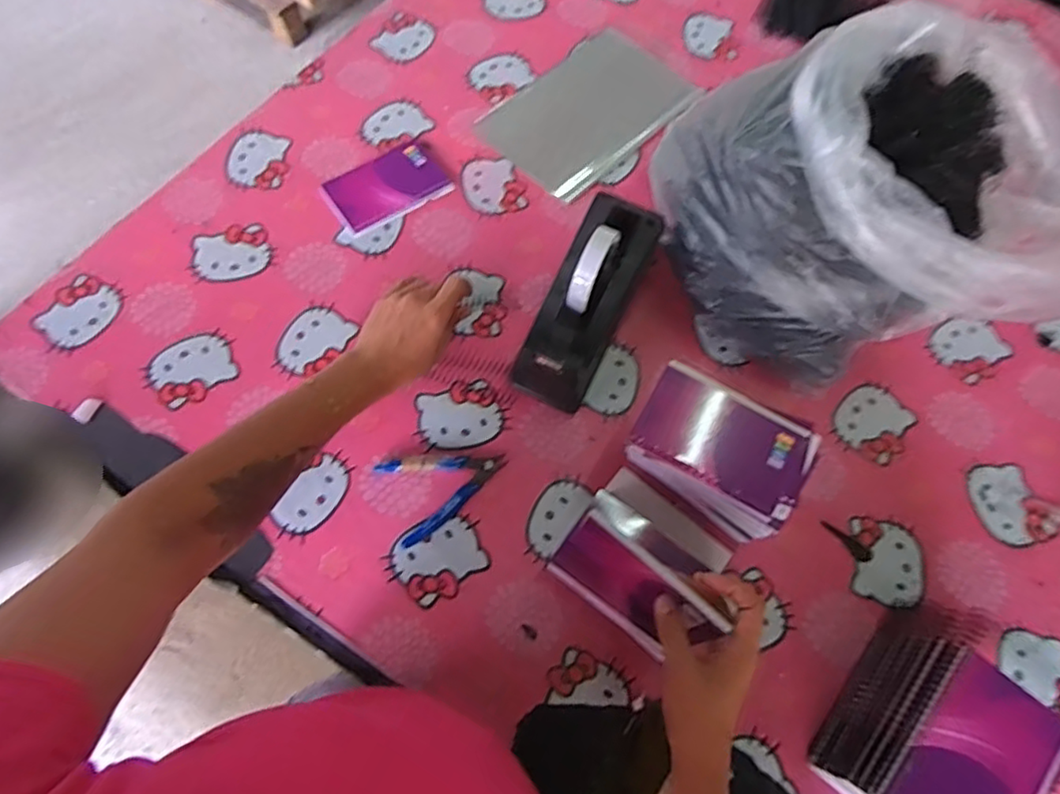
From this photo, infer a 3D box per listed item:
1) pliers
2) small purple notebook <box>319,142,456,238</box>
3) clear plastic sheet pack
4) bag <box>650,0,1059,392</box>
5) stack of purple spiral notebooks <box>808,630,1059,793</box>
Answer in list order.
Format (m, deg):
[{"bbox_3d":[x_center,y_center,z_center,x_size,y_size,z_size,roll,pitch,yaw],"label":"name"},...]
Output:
[{"bbox_3d":[-0.082,0.096,0.603,0.119,0.011,0.081,-6,68,-5],"label":"pliers"},{"bbox_3d":[-0.165,-0.241,0.735,0.132,0.007,0.084,-33,73,-14],"label":"small purple notebook"},{"bbox_3d":[0.070,-0.354,0.783,0.231,0.026,0.165,-41,75,-16],"label":"clear plastic sheet pack"},{"bbox_3d":[0.352,-0.192,0.630,0.407,0.210,0.282,-9,69,-6],"label":"bag"},{"bbox_3d":[0.306,0.267,0.488,0.096,0.133,0.152,35,71,11],"label":"stack of purple spiral notebooks"}]

